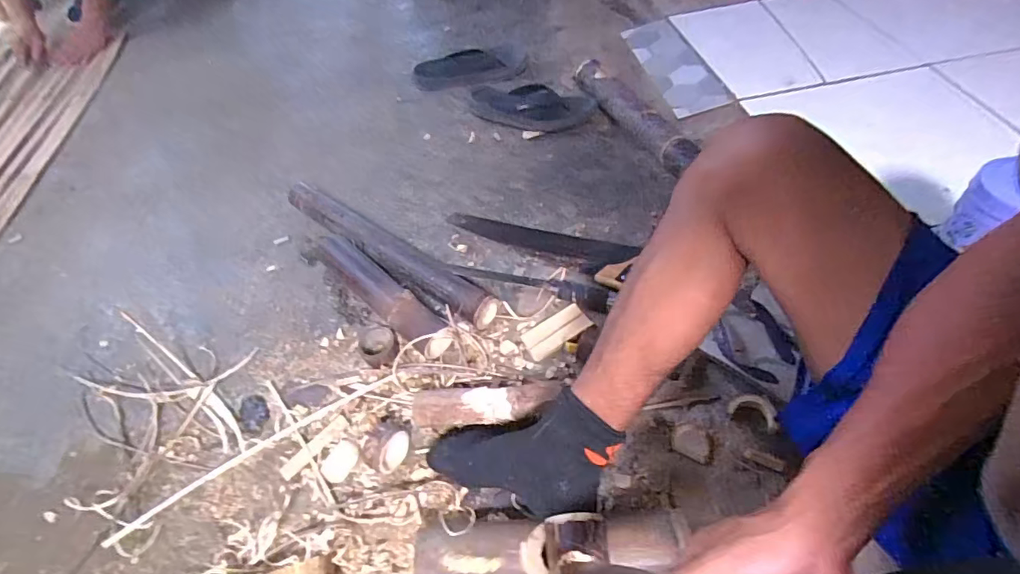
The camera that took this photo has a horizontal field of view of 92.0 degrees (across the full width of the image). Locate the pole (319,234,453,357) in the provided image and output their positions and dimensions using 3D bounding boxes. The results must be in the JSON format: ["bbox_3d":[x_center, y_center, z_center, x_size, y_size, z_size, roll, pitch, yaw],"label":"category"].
[{"bbox_3d":[-0.232,0.000,0.837,0.346,0.059,0.065,36,63,28],"label":"pole"}]

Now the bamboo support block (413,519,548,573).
[{"bbox_3d":[-0.034,0.314,0.574,0.146,0.066,0.083,-4,52,2],"label":"bamboo support block"}]

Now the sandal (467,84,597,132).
[{"bbox_3d":[0.046,-0.402,1.114,0.288,0.063,0.120,14,55,16],"label":"sandal"}]

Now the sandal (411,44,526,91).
[{"bbox_3d":[-0.101,-0.545,1.230,0.286,0.058,0.126,-3,52,3],"label":"sandal"}]

